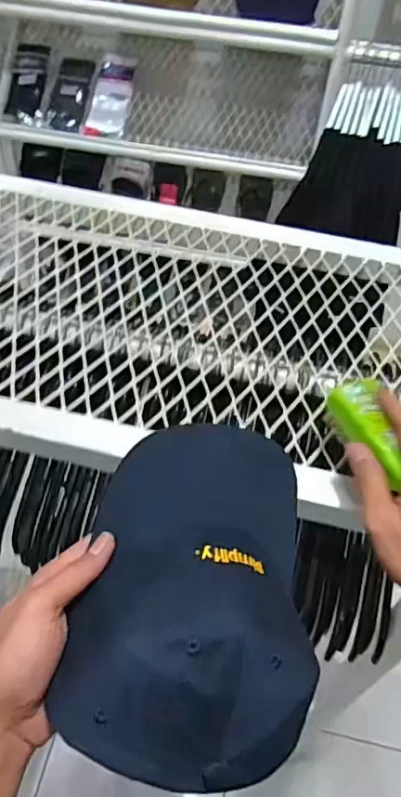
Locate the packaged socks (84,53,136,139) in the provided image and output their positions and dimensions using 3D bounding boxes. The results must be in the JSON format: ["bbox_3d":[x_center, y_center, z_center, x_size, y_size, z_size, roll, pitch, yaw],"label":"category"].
[{"bbox_3d":[-0.222,-0.753,1.419,0.096,0.021,0.204,12,86,6],"label":"packaged socks"}]

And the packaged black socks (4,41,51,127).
[{"bbox_3d":[-0.440,-0.802,1.446,0.097,0.022,0.227,6,85,1],"label":"packaged black socks"}]

